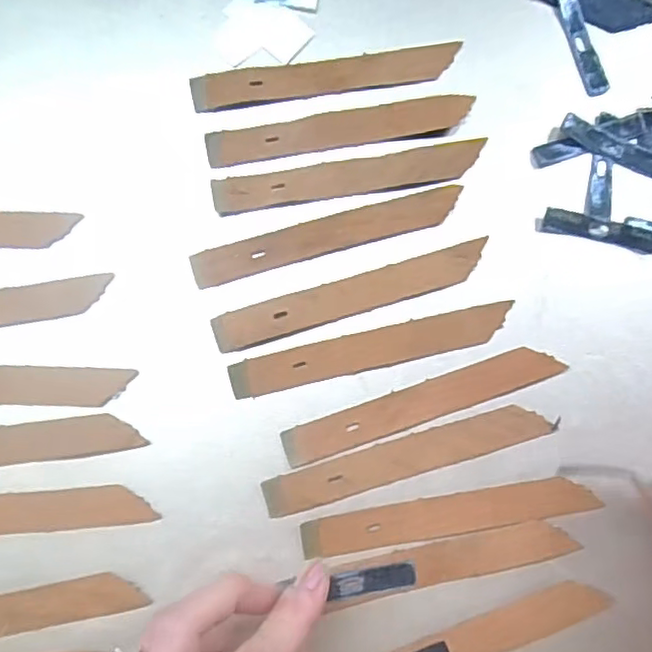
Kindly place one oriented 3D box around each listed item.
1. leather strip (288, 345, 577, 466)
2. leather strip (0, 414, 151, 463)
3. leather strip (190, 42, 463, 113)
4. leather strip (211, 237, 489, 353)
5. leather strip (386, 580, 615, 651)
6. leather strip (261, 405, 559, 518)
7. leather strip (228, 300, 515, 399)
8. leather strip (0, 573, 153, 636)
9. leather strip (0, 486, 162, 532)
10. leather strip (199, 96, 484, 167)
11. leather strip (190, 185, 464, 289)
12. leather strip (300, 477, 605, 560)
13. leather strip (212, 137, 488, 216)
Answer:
[{"bbox_3d":[0.042,0.033,0.269,0.124,0.004,0.016,-19,83,-4],"label":"leather strip"},{"bbox_3d":[-0.141,0.051,0.261,0.122,0.006,0.016,-7,83,-3],"label":"leather strip"},{"bbox_3d":[0.001,-0.116,0.288,0.123,0.004,0.018,-9,83,-3],"label":"leather strip"},{"bbox_3d":[0.012,-0.014,0.274,0.123,0.004,0.018,-17,83,-4],"label":"leather strip"},{"bbox_3d":[0.059,0.131,0.255,0.117,0.006,0.018,-20,82,-5],"label":"leather strip"},{"bbox_3d":[0.035,0.056,0.265,0.124,0.004,0.017,-16,83,-4],"label":"leather strip"},{"bbox_3d":[0.021,0.010,0.271,0.124,0.004,0.017,-13,83,-3],"label":"leather strip"},{"bbox_3d":[-0.138,0.119,0.254,0.124,0.004,0.016,-11,74,-4],"label":"leather strip"},{"bbox_3d":[-0.136,0.079,0.260,0.123,0.005,0.017,-4,80,-4],"label":"leather strip"},{"bbox_3d":[0.007,-0.091,0.284,0.122,0.004,0.017,-11,83,-3],"label":"leather strip"},{"bbox_3d":[0.001,-0.042,0.277,0.122,0.004,0.018,-16,83,-4],"label":"leather strip"},{"bbox_3d":[0.052,0.081,0.263,0.124,0.004,0.017,-9,83,-3],"label":"leather strip"},{"bbox_3d":[0.011,-0.068,0.282,0.123,0.004,0.017,-9,83,-3],"label":"leather strip"}]

